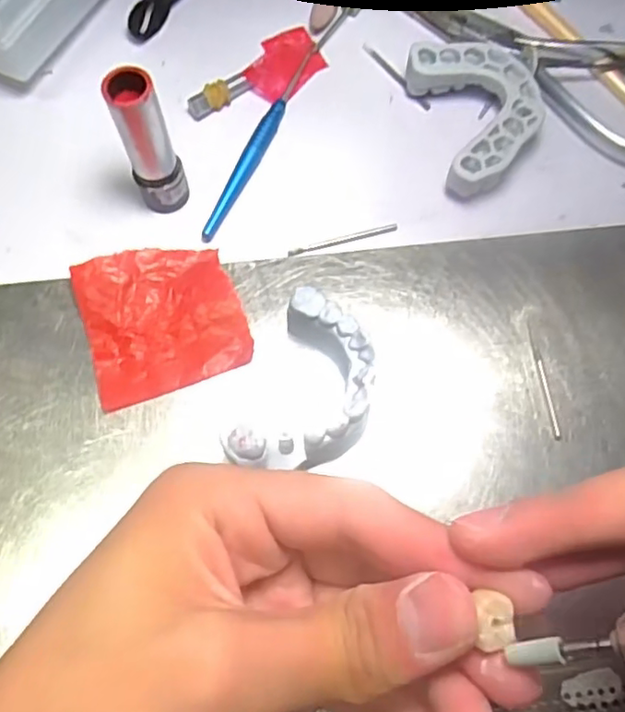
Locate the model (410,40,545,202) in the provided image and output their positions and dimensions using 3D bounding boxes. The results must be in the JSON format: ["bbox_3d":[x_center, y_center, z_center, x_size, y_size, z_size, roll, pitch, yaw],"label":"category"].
[{"bbox_3d":[0.069,-0.098,0.253,0.047,0.019,0.064,-15,72,-5],"label":"model"}]

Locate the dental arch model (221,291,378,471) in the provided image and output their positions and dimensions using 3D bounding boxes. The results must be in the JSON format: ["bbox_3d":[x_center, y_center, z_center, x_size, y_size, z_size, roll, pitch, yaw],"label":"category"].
[{"bbox_3d":[0.001,0.013,0.208,0.037,0.026,0.061,23,73,7],"label":"dental arch model"}]

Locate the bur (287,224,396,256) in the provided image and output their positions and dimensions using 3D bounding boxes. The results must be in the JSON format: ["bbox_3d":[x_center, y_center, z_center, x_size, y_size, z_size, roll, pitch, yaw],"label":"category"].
[{"bbox_3d":[0.012,-0.046,0.241,0.044,0.004,0.004,-17,72,-6],"label":"bur"}]

